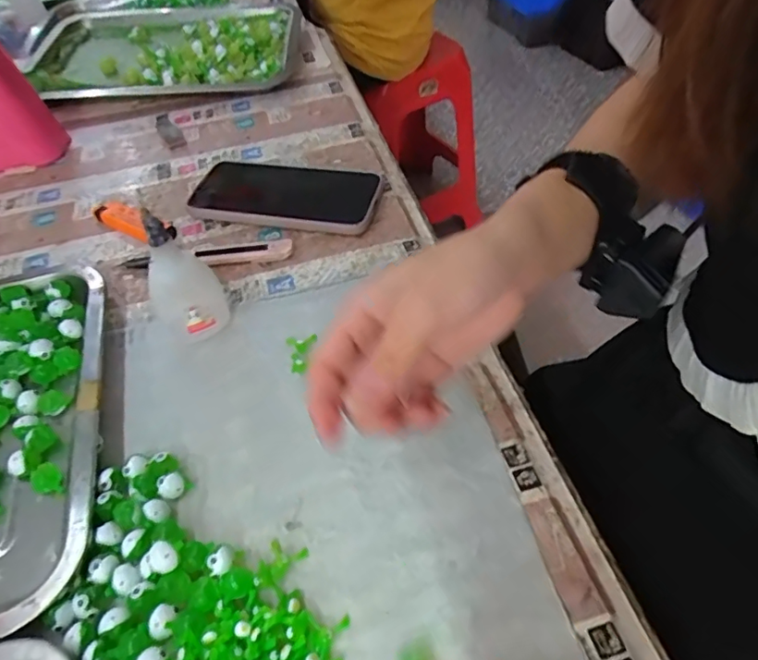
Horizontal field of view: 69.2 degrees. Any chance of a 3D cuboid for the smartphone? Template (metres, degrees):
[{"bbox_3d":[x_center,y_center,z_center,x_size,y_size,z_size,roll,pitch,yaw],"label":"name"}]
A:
[{"bbox_3d":[-0.079,-0.118,0.477,0.159,0.016,0.083,8,50,11],"label":"smartphone"}]

